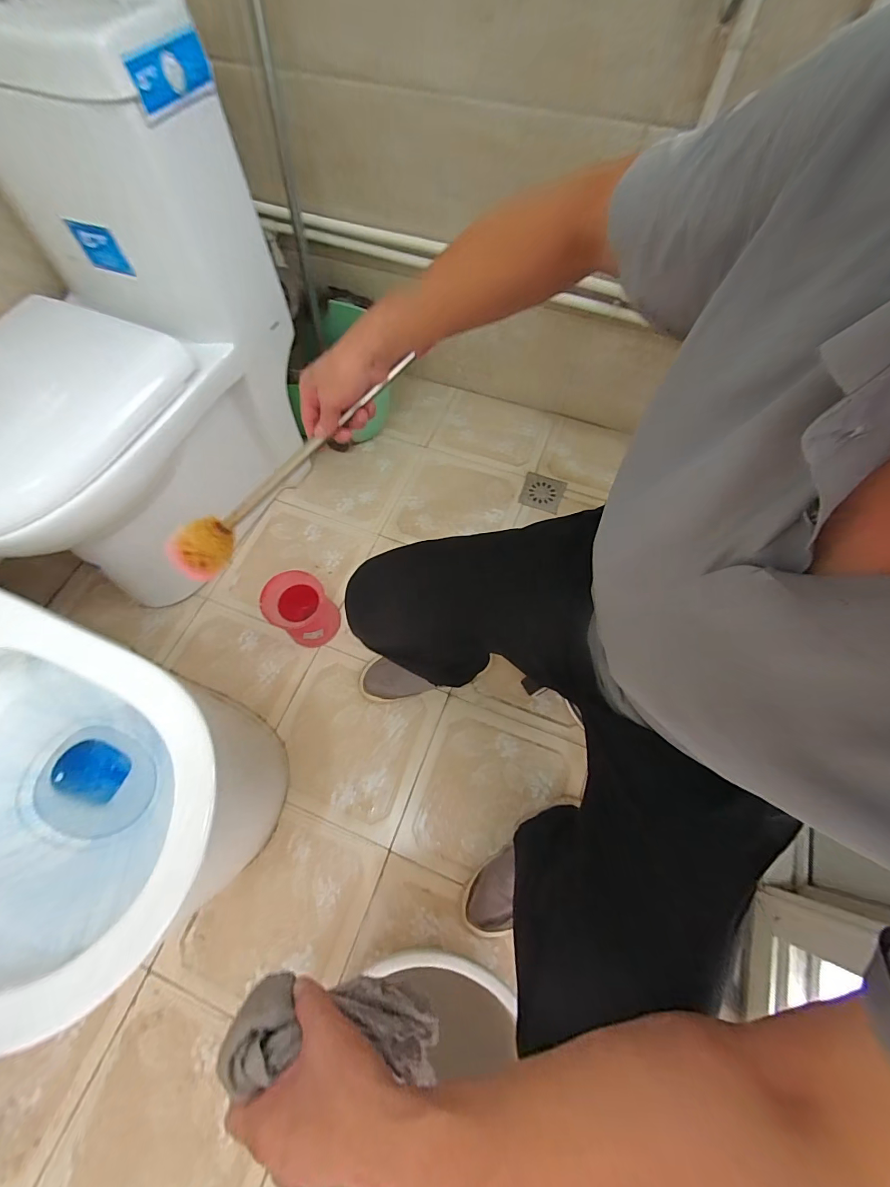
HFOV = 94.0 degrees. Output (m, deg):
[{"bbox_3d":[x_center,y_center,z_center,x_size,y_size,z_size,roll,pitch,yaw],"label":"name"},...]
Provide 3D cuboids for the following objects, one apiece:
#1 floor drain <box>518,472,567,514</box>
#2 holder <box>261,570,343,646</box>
[{"bbox_3d":[0.254,-0.265,1.081,0.106,0.007,0.106,19,67,7],"label":"floor drain"},{"bbox_3d":[-0.298,0.038,0.874,0.120,0.135,0.125,0,66,-1],"label":"holder"}]

